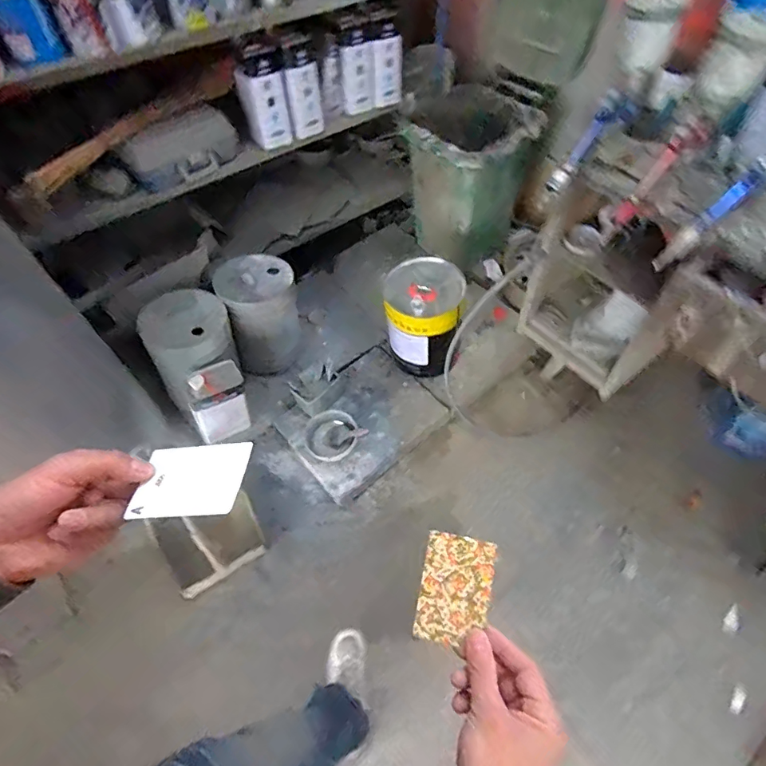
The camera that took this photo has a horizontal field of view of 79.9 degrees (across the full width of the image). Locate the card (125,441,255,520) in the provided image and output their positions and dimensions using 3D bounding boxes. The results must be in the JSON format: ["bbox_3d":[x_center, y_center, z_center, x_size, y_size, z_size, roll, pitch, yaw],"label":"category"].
[{"bbox_3d":[-0.135,0.068,0.324,0.085,0.004,0.054,-8,50,17],"label":"card"}]

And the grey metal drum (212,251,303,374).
[{"bbox_3d":[-0.448,-0.259,1.744,0.254,0.365,0.283,-15,56,-9],"label":"grey metal drum"}]

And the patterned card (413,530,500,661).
[{"bbox_3d":[0.060,0.173,0.380,0.057,0.004,0.086,10,83,8],"label":"patterned card"}]

